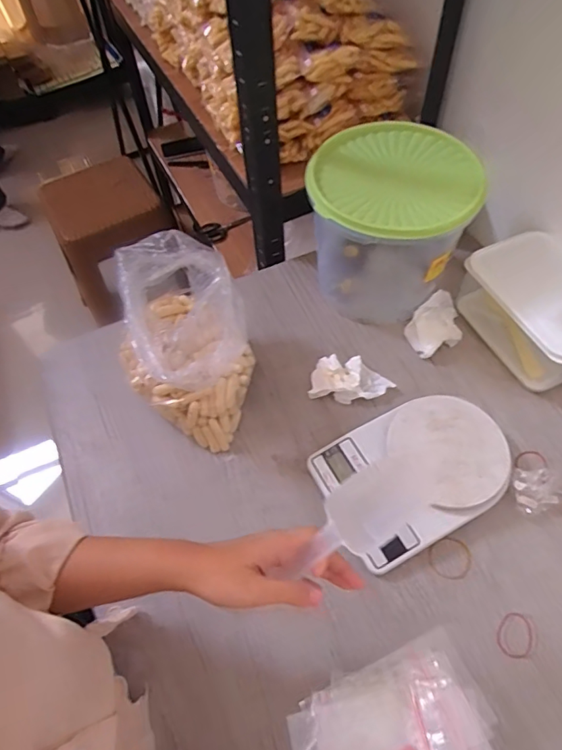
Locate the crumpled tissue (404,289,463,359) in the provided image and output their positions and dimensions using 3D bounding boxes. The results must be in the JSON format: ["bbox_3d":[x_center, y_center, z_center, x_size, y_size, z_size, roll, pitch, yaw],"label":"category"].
[{"bbox_3d":[0.212,-0.070,0.659,0.079,0.031,0.069,-23,60,-10],"label":"crumpled tissue"}]

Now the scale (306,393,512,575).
[{"bbox_3d":[0.153,0.109,0.552,0.213,0.034,0.154,-25,61,-11],"label":"scale"}]

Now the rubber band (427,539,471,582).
[{"bbox_3d":[0.182,0.197,0.514,0.046,0.004,0.041,-19,60,-8],"label":"rubber band"}]

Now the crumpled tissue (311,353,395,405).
[{"bbox_3d":[0.091,0.006,0.624,0.102,0.016,0.062,0,59,4],"label":"crumpled tissue"}]

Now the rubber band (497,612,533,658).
[{"bbox_3d":[0.232,0.258,0.475,0.035,0.007,0.044,17,62,14],"label":"rubber band"}]

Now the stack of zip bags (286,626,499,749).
[{"bbox_3d":[0.088,0.289,0.386,0.166,0.025,0.102,-19,60,-7],"label":"stack of zip bags"}]

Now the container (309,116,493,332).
[{"bbox_3d":[0.139,-0.197,0.647,0.207,0.181,0.212,6,60,8],"label":"container"}]

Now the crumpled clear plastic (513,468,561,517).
[{"bbox_3d":[0.288,0.128,0.539,0.053,0.033,0.045,-20,60,-8],"label":"crumpled clear plastic"}]

